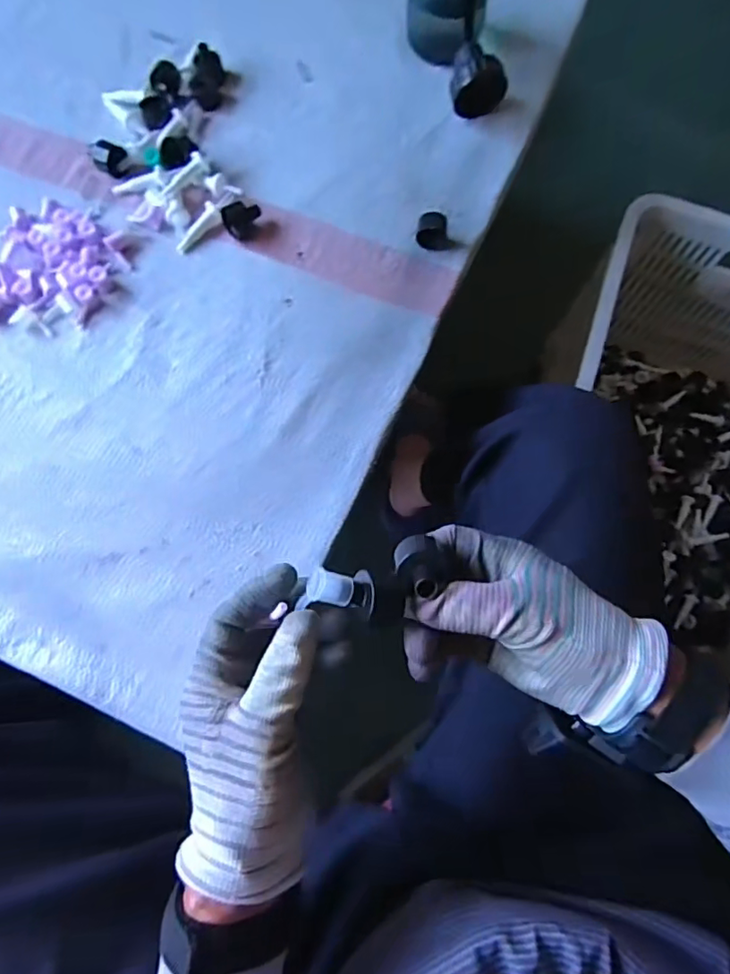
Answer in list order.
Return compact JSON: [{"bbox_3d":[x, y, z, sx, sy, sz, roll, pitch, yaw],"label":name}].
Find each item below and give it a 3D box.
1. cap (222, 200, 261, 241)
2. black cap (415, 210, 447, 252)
[{"bbox_3d":[-0.124,-0.269,0.545,0.030,0.022,0.034,43,78,9],"label":"cap"},{"bbox_3d":[0.067,-0.253,0.542,0.030,0.024,0.029,0,75,-2],"label":"black cap"}]

